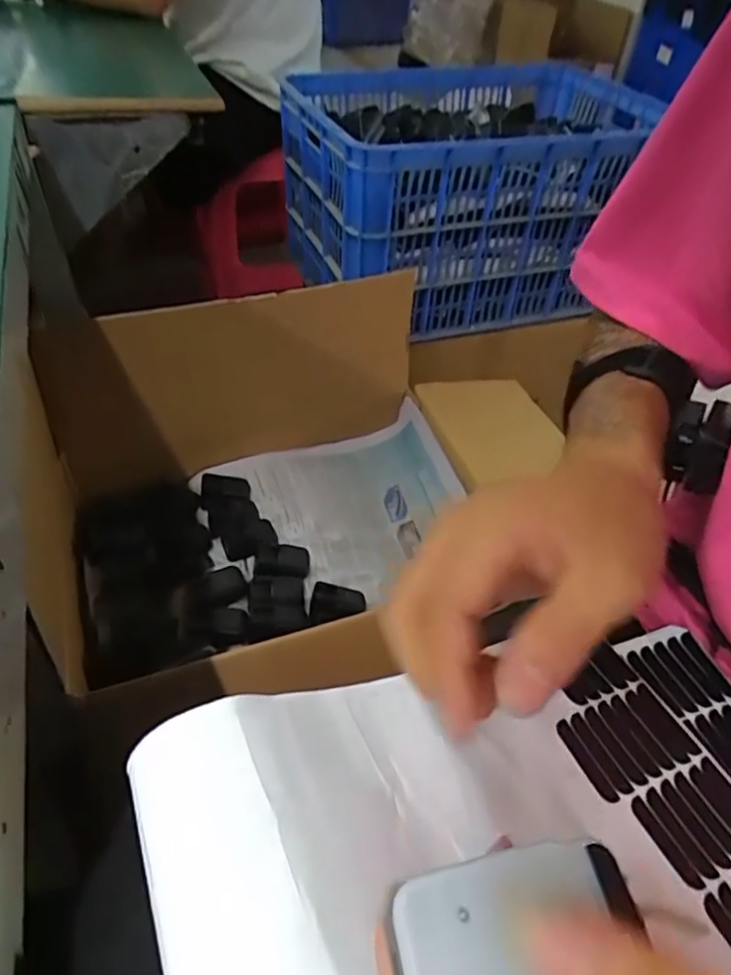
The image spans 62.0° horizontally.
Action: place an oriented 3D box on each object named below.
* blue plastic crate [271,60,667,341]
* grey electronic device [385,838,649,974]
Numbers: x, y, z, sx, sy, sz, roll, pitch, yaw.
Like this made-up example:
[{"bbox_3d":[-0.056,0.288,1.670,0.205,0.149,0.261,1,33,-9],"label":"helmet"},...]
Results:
[{"bbox_3d":[0.171,-0.527,1.078,0.567,0.284,0.427,-14,49,-17],"label":"blue plastic crate"},{"bbox_3d":[0.039,0.113,0.149,0.060,0.009,0.042,-8,47,-12],"label":"grey electronic device"}]

